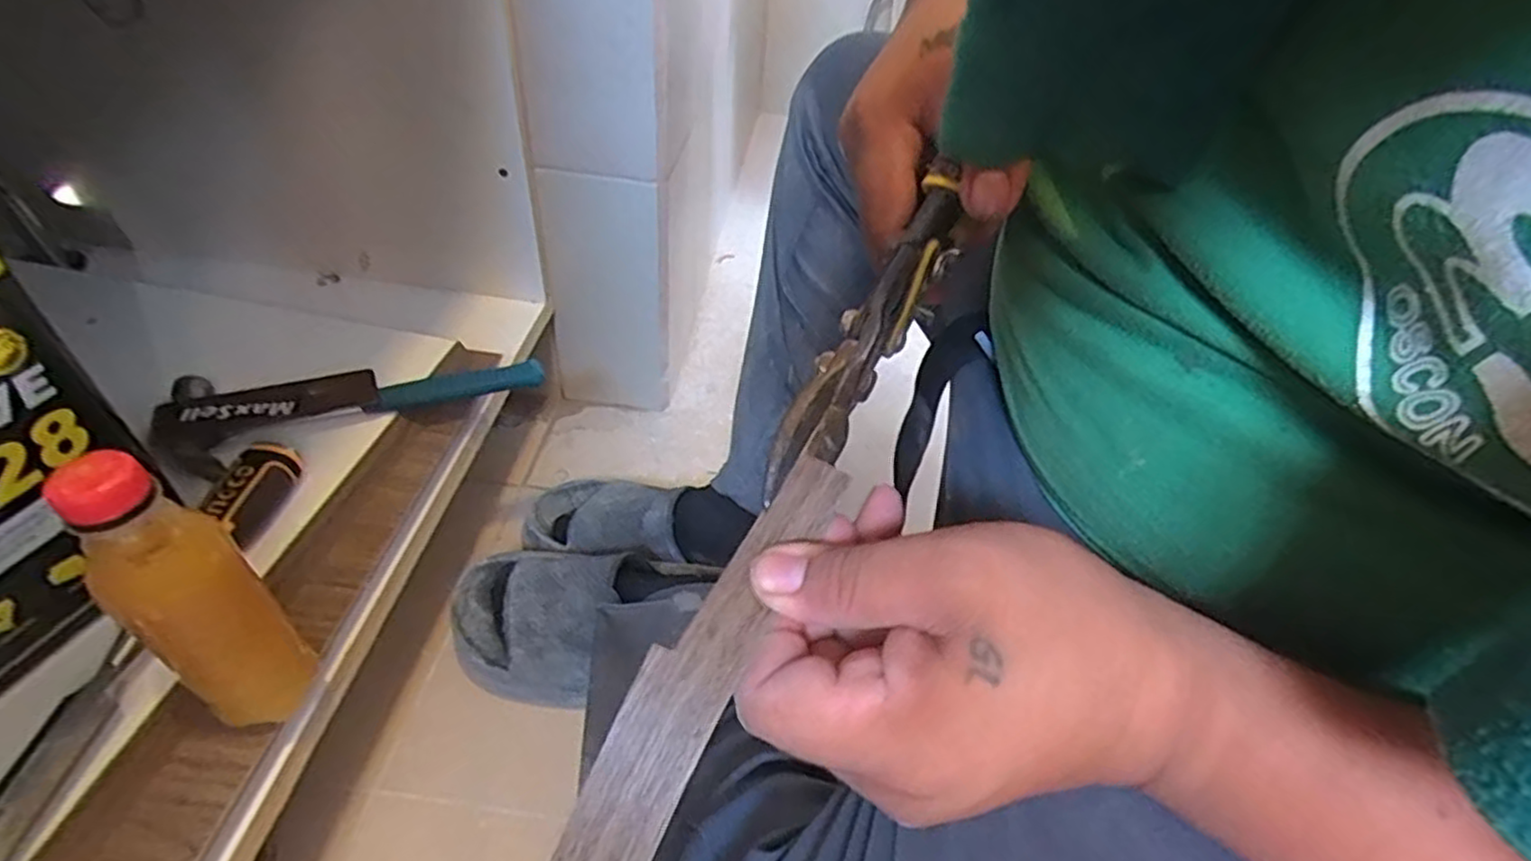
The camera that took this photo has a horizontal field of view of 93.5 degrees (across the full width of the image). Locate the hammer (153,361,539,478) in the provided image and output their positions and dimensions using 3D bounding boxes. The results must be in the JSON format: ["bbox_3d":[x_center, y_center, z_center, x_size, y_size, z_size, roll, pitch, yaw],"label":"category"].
[{"bbox_3d":[-0.298,-0.026,0.534,0.247,0.031,0.085,-17,49,-23],"label":"hammer"}]

